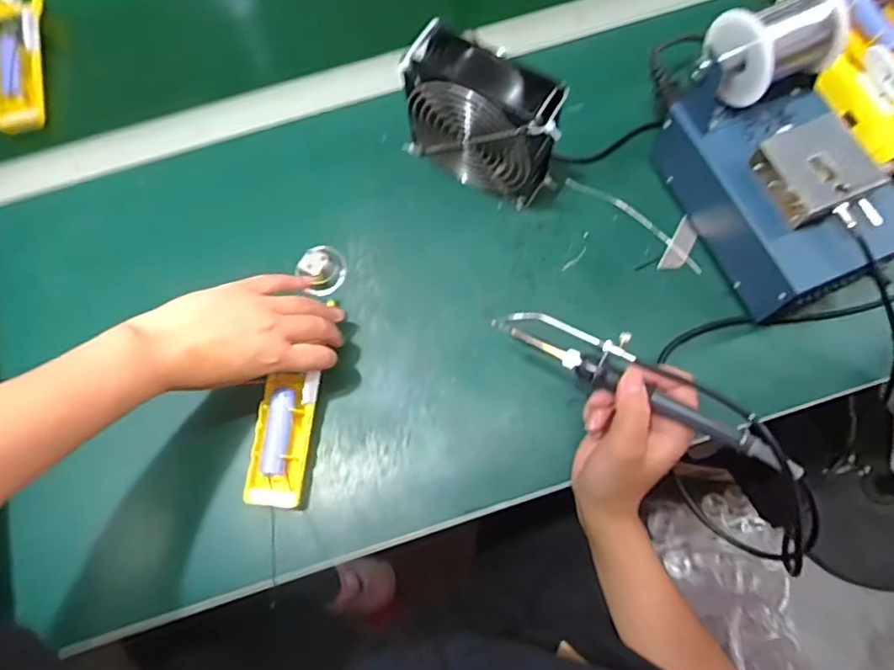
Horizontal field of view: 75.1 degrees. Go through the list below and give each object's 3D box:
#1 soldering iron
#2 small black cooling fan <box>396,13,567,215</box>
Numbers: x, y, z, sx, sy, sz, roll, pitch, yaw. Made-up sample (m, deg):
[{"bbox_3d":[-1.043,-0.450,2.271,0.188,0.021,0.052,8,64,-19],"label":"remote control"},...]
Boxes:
[{"bbox_3d":[0.130,0.031,0.391,0.211,0.015,0.038,30,75,20],"label":"soldering iron"},{"bbox_3d":[0.032,-0.176,0.485,0.130,0.121,0.056,32,76,12],"label":"small black cooling fan"}]

